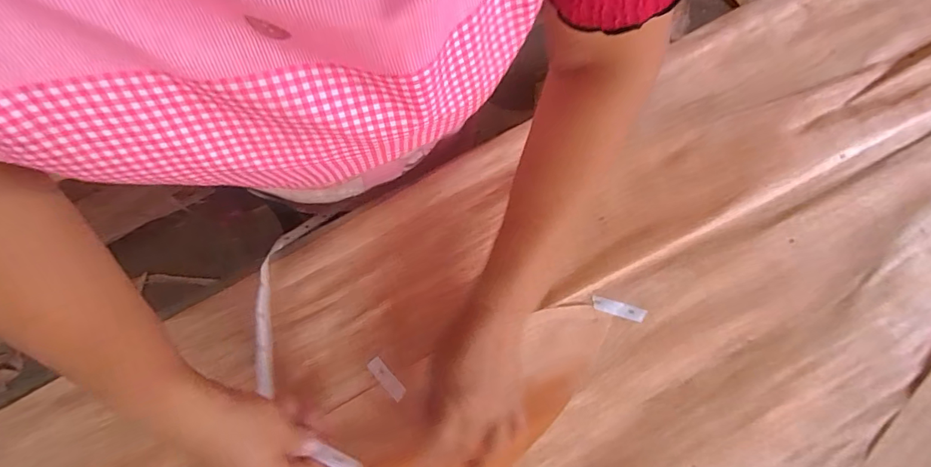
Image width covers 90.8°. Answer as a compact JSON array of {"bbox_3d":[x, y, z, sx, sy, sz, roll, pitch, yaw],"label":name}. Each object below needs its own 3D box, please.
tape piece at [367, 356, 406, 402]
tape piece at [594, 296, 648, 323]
[{"bbox_3d":[-0.073,0.133,0.422,0.013,0.004,0.043,-40,75,-18],"label":"tape piece"},{"bbox_3d":[0.146,0.072,0.437,0.050,0.004,0.014,16,78,3],"label":"tape piece"}]

